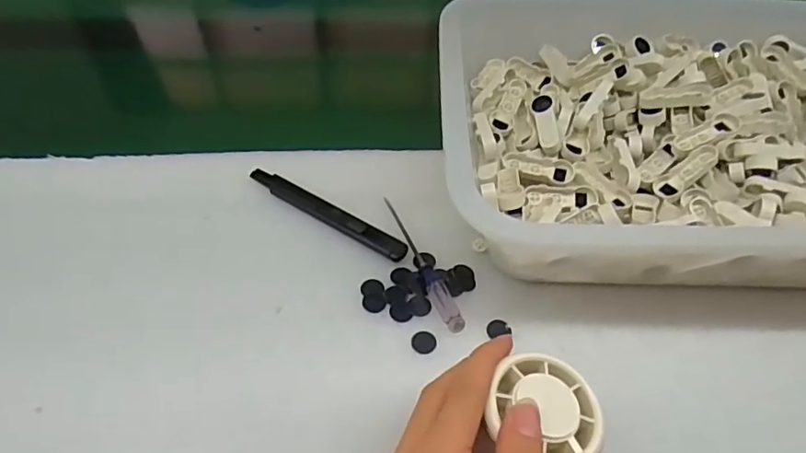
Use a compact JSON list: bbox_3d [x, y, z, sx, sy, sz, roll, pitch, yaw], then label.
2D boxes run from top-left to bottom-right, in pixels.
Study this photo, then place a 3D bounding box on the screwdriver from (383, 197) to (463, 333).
[{"bbox_3d":[0.012,0.021,0.376,0.012,0.011,0.118,-16,52,-15],"label":"screwdriver"}]

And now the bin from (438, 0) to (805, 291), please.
[{"bbox_3d":[0.203,-0.086,0.426,0.346,0.084,0.299,3,49,1],"label":"bin"}]

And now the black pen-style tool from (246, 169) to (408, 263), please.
[{"bbox_3d":[-0.057,-0.011,0.401,0.136,0.006,0.017,27,54,20],"label":"black pen-style tool"}]

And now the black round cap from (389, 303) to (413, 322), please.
[{"bbox_3d":[-0.001,0.054,0.353,0.014,0.004,0.013,1,49,-1],"label":"black round cap"}]

